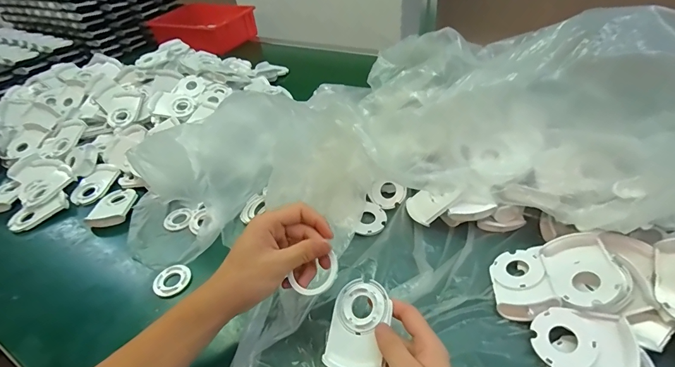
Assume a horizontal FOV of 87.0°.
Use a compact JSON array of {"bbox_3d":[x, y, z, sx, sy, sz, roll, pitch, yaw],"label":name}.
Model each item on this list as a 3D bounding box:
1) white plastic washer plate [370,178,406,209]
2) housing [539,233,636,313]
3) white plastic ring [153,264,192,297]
[{"bbox_3d":[0.073,0.015,0.512,0.045,0.005,0.044,-3,77,14],"label":"white plastic washer plate"},{"bbox_3d":[0.253,0.092,0.361,0.062,0.030,0.079,-25,29,28],"label":"housing"},{"bbox_3d":[-0.204,0.118,0.440,0.041,0.008,0.041,-4,41,3],"label":"white plastic ring"}]

